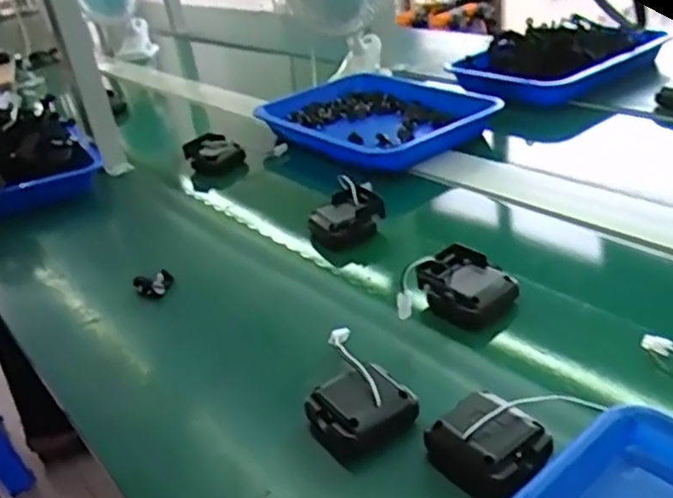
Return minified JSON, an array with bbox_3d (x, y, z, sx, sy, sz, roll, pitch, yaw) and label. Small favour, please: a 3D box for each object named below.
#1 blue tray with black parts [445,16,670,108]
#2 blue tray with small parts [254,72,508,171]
[{"bbox_3d":[0.378,-0.337,1.183,0.299,0.088,0.241,-21,30,-24],"label":"blue tray with black parts"},{"bbox_3d":[0.055,-0.211,1.086,0.256,0.063,0.388,-27,33,-33],"label":"blue tray with small parts"}]

